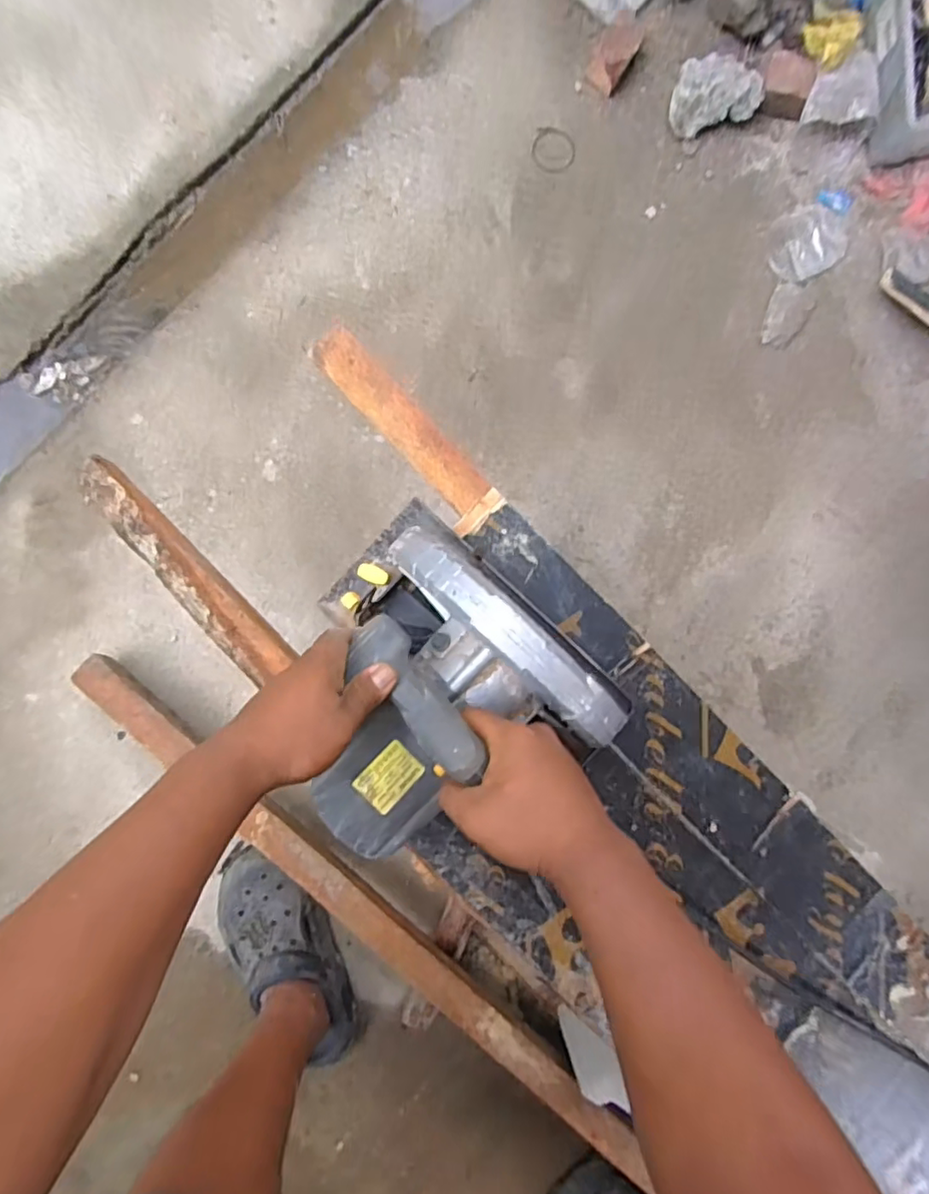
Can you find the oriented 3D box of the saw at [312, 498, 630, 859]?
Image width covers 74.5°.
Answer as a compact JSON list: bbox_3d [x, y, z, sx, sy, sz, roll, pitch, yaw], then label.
[{"bbox_3d":[-0.037,0.075,0.488,0.230,0.187,0.231,-41,95,-1],"label":"saw"}]

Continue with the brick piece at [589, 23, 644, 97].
[{"bbox_3d":[0.196,-0.703,0.790,0.046,0.043,0.068,33,90,-5],"label":"brick piece"}]

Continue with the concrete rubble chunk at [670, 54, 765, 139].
[{"bbox_3d":[0.330,-0.652,0.797,0.111,0.044,0.092,4,92,-4],"label":"concrete rubble chunk"}]

